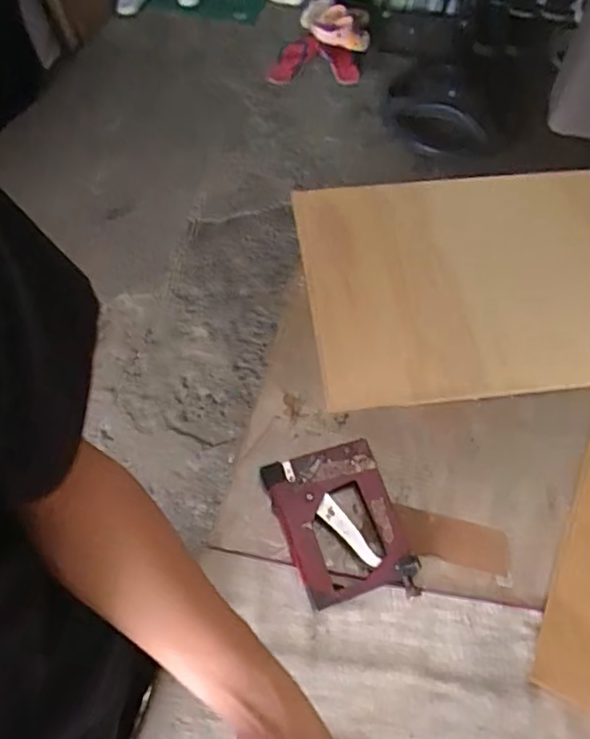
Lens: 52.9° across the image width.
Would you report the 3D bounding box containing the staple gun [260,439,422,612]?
[{"bbox_3d":[0.048,0.168,0.645,0.119,0.027,0.168,-16,63,-9],"label":"staple gun"}]

